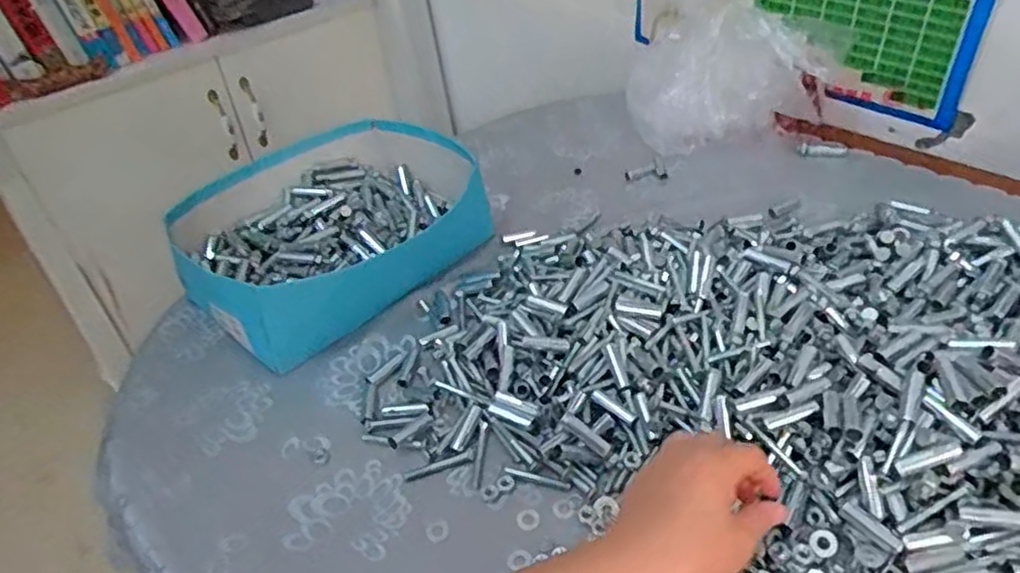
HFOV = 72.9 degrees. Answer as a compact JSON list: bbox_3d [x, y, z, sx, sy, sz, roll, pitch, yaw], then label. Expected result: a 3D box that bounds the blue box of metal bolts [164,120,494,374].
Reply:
[{"bbox_3d":[-0.170,-0.068,0.725,0.322,0.086,0.261,-31,45,-27],"label":"blue box of metal bolts"}]

